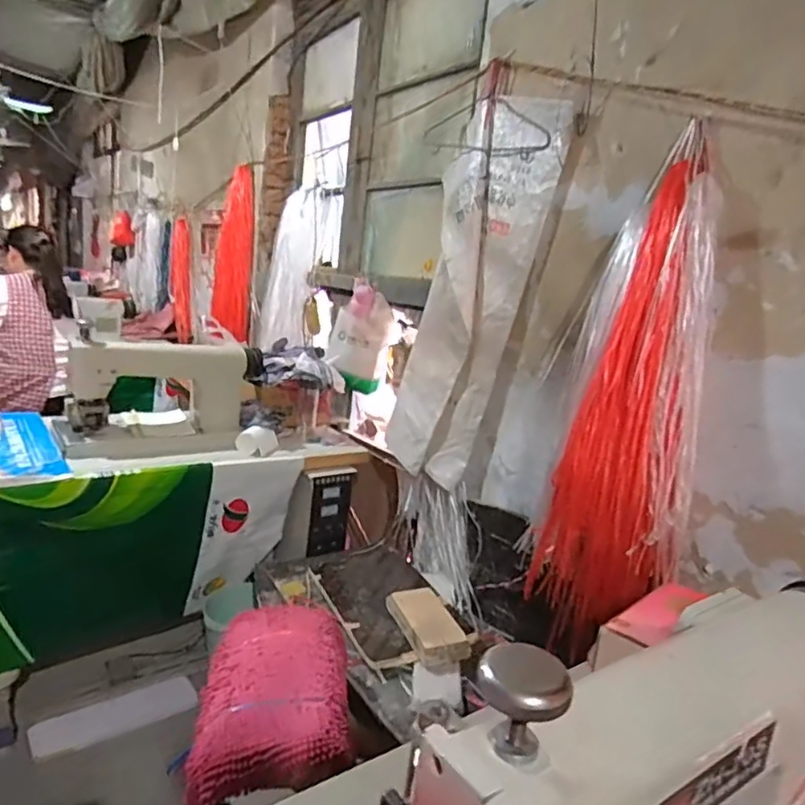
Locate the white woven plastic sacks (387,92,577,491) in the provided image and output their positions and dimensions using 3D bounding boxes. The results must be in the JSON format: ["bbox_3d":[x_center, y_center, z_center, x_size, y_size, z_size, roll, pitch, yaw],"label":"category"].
[{"bbox_3d":[0.161,-0.294,1.608,0.057,1.034,0.412,-1,25,-44],"label":"white woven plastic sacks"}]

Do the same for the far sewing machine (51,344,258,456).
[{"bbox_3d":[-0.659,-0.017,1.615,0.517,0.272,0.212,1,14,-28],"label":"far sewing machine"}]

